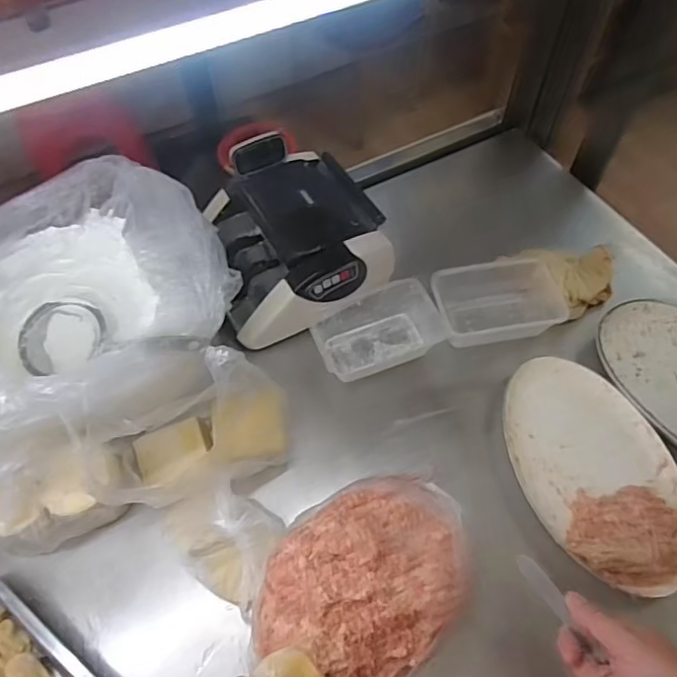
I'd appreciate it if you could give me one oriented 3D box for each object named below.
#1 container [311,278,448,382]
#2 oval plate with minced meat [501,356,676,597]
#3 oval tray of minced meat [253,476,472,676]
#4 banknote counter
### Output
[{"bbox_3d":[0.054,-0.009,0.771,0.170,0.059,0.098,-17,59,-10],"label":"container"},{"bbox_3d":[0.310,0.149,0.668,0.185,0.046,0.293,-21,60,-12],"label":"oval plate with minced meat"},{"bbox_3d":[0.029,0.253,0.576,0.249,0.093,0.176,-36,64,-20],"label":"oval tray of minced meat"},{"bbox_3d":[-0.060,-0.146,0.767,0.219,0.142,0.230,-17,60,-10],"label":"banknote counter"}]

